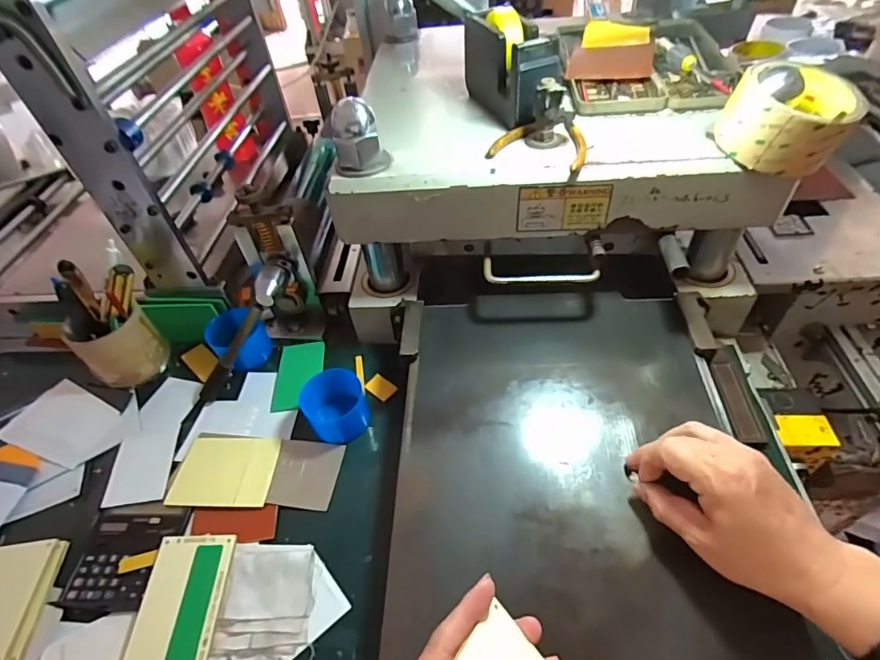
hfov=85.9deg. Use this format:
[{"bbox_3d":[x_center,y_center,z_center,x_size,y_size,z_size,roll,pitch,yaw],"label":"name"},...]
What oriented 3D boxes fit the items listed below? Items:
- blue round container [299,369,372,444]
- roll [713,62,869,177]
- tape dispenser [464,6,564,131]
[{"bbox_3d":[-0.111,0.080,0.508,0.065,0.051,0.057,-28,51,-18],"label":"blue round container"},{"bbox_3d":[0.296,-0.185,0.404,0.095,0.060,0.095,-3,48,3],"label":"roll"},{"bbox_3d":[0.070,-0.269,0.482,0.048,0.082,0.145,-19,49,-11],"label":"tape dispenser"}]

